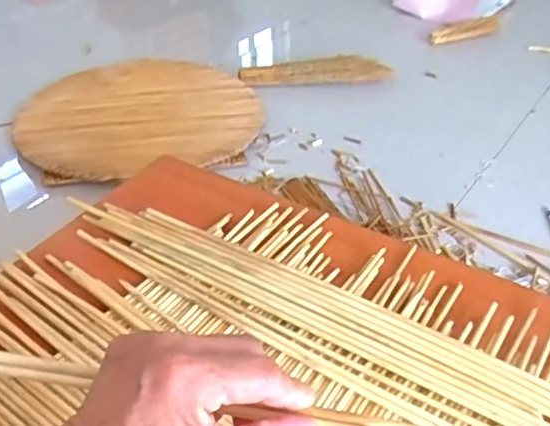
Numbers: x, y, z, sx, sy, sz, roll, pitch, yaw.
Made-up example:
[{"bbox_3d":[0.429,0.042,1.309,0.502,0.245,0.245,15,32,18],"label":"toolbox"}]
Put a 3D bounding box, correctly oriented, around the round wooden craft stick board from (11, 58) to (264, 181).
[{"bbox_3d":[-0.321,-0.242,1.433,0.542,0.031,0.526,1,38,-1],"label":"round wooden craft stick board"}]

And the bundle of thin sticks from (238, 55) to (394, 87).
[{"bbox_3d":[0.109,-0.369,1.581,0.401,0.047,0.070,-4,39,-7],"label":"bundle of thin sticks"}]

